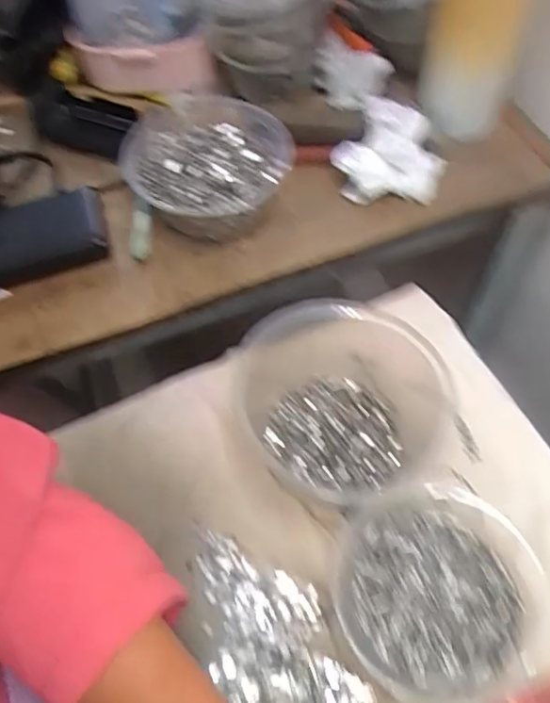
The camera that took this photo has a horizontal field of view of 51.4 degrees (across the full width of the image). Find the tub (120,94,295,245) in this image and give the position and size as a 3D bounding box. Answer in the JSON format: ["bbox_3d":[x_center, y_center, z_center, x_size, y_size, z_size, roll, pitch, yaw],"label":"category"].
[{"bbox_3d":[-0.063,-0.166,0.507,0.146,0.053,0.141,-2,58,3],"label":"tub"}]

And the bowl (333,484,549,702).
[{"bbox_3d":[0.104,0.149,0.353,0.128,0.038,0.119,-2,58,3],"label":"bowl"}]

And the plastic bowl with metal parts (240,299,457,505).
[{"bbox_3d":[0.048,0.031,0.406,0.138,0.069,0.138,-2,58,3],"label":"plastic bowl with metal parts"}]

